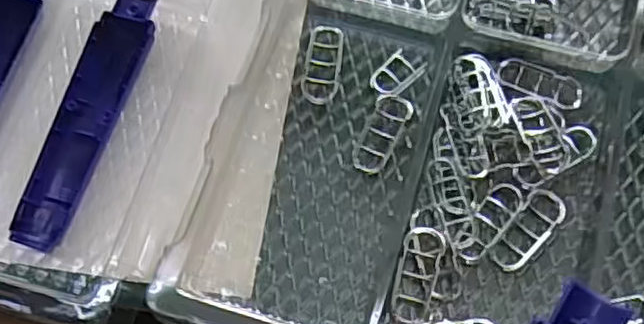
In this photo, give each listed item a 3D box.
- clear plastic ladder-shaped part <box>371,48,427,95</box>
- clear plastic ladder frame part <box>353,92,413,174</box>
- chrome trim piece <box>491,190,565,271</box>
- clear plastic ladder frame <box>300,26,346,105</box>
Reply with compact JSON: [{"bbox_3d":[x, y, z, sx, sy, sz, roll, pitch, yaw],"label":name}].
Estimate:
[{"bbox_3d":[0.047,-0.055,0.414,0.021,0.005,0.034,36,74,15],"label":"clear plastic ladder-shaped part"},{"bbox_3d":[0.036,-0.018,0.399,0.022,0.007,0.051,28,72,12],"label":"clear plastic ladder frame part"},{"bbox_3d":[0.115,0.038,0.372,0.022,0.010,0.052,41,75,16],"label":"chrome trim piece"},{"bbox_3d":[0.001,-0.062,0.414,0.022,0.010,0.052,9,69,6],"label":"clear plastic ladder frame"}]

